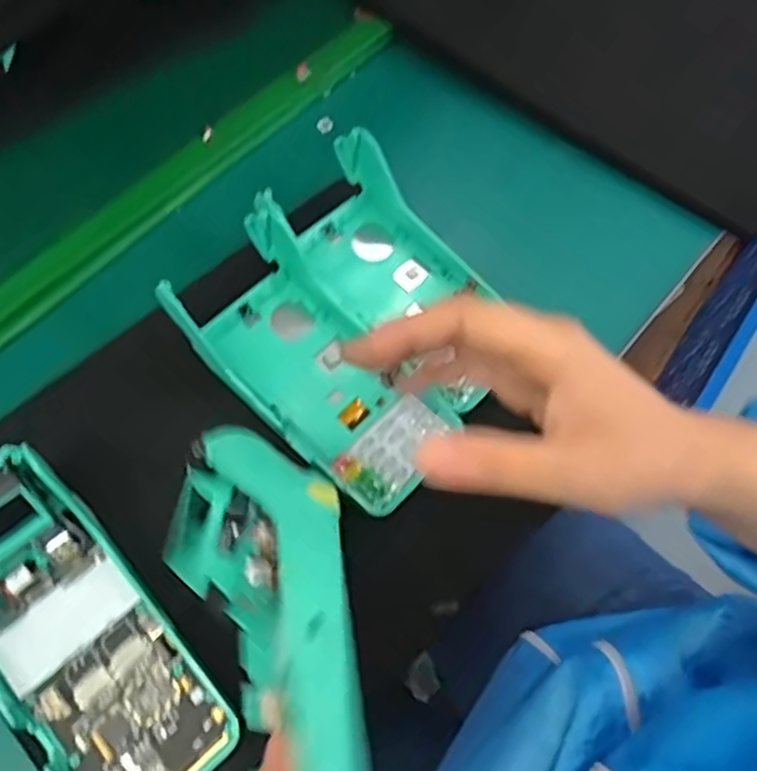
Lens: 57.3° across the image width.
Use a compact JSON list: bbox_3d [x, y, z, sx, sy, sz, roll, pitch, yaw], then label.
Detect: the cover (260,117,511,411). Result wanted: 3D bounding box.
[{"bbox_3d":[0.013,-0.072,0.400,0.165,0.051,0.083,39,68,15],"label":"cover"}]

